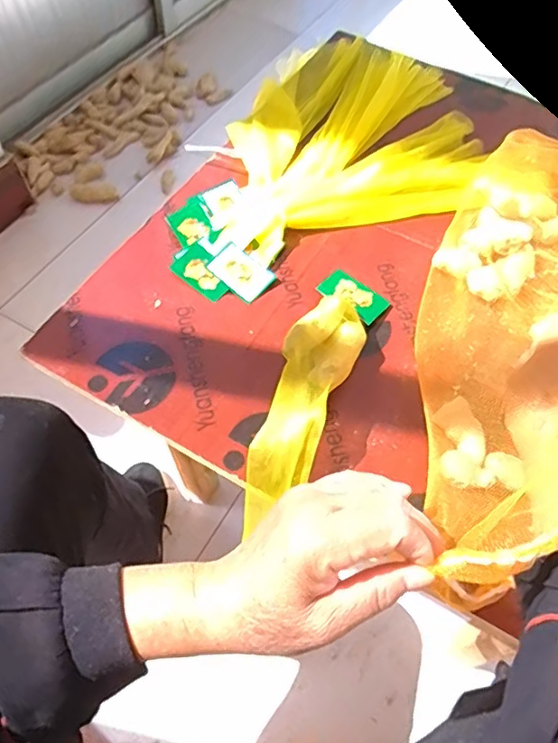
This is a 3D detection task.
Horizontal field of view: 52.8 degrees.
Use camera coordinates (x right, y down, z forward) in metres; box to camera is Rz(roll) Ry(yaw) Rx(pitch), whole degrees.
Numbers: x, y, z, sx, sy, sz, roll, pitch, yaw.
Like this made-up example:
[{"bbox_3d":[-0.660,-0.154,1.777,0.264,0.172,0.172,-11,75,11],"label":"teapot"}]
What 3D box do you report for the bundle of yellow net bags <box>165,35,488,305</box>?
[{"bbox_3d":[0.077,-0.239,0.626,0.278,0.038,0.436,17,57,10],"label":"bundle of yellow net bags"}]

